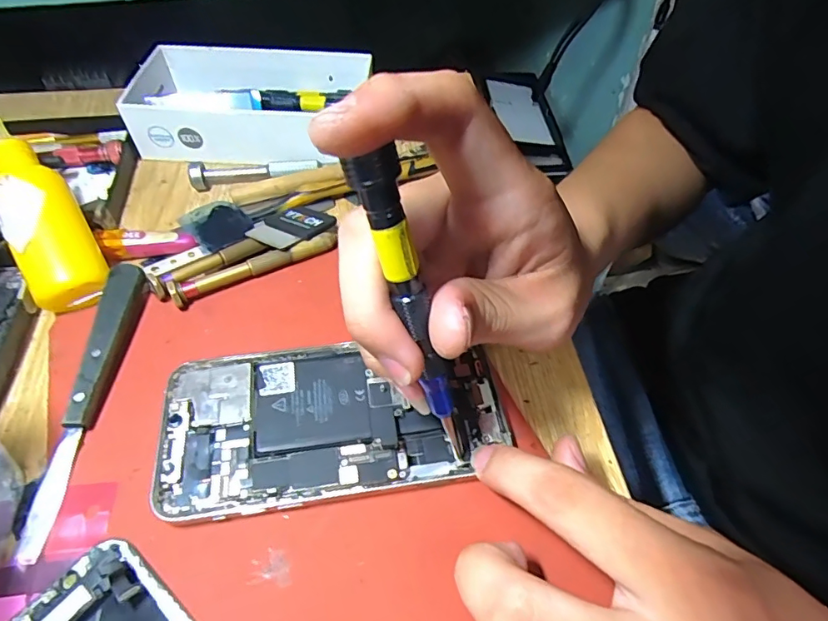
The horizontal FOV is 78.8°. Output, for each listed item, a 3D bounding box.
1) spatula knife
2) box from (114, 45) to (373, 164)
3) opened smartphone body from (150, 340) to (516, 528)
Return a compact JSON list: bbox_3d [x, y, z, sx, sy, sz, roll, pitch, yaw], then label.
[{"bbox_3d":[-0.145,0.035,0.222,0.015,0.016,0.133,3,54,2],"label":"spatula knife"},{"bbox_3d":[-0.113,-0.142,0.346,0.155,0.035,0.093,2,53,1],"label":"box"},{"bbox_3d":[-0.035,0.048,0.218,0.144,0.010,0.072,-4,54,-4],"label":"opened smartphone body"}]

